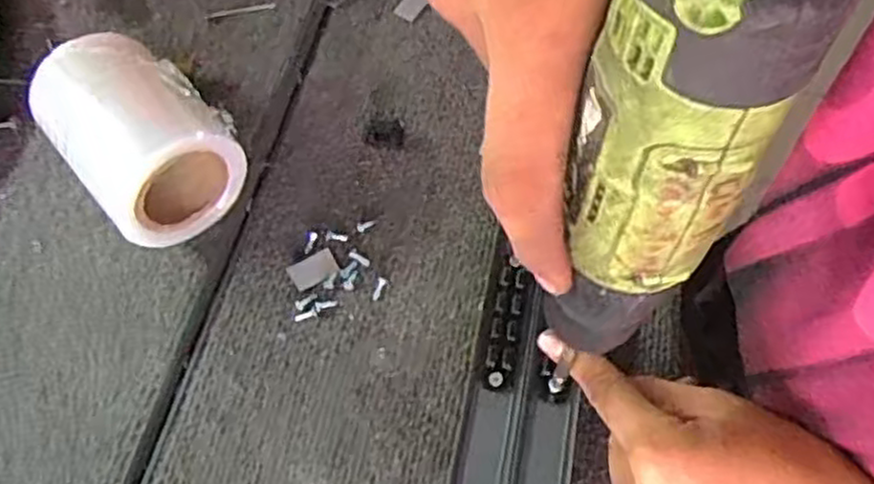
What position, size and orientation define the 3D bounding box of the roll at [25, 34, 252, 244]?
[{"bbox_3d":[-0.169,-0.059,0.435,0.078,0.080,0.105,-38,68,-20],"label":"roll"}]

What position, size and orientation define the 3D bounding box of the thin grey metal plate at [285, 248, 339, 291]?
[{"bbox_3d":[-0.071,0.015,0.437,0.027,0.004,0.017,-26,64,-15],"label":"thin grey metal plate"}]

